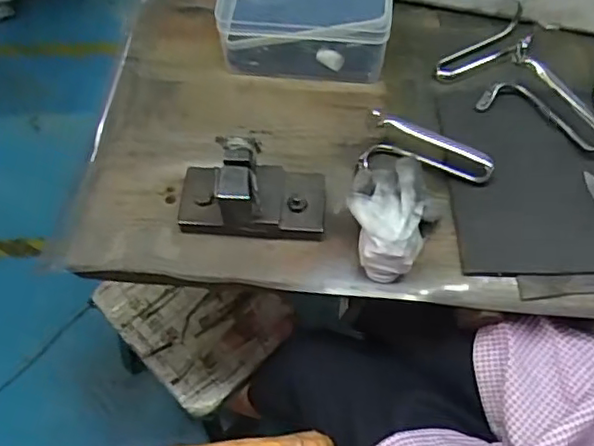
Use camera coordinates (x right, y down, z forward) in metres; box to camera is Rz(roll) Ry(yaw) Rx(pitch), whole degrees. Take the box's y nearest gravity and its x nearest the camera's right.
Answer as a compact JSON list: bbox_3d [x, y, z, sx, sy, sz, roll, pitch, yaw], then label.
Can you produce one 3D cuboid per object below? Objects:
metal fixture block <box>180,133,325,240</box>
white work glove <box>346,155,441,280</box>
[{"bbox_3d":[-0.040,-0.031,0.534,0.129,0.069,0.064,0,61,0],"label":"metal fixture block"},{"bbox_3d":[0.084,-0.011,0.523,0.070,0.059,0.101,29,65,15],"label":"white work glove"}]

